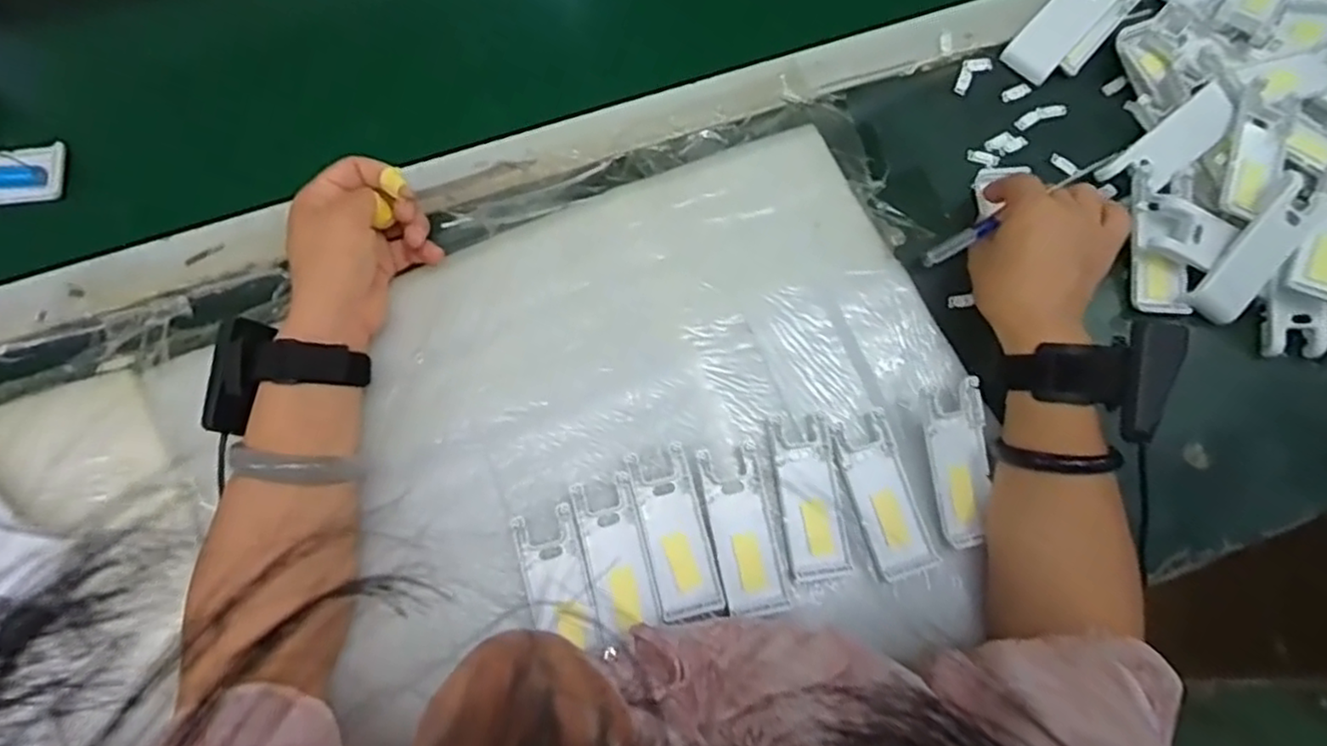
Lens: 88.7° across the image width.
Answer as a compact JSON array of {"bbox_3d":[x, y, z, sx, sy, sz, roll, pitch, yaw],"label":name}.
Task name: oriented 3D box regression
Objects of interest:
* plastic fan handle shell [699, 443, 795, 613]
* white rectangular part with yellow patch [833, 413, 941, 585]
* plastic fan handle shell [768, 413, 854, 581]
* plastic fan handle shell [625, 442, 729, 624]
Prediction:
[{"bbox_3d":[0.051,0.099,0.432,0.039,0.009,0.102,-11,76,-3],"label":"plastic fan handle shell"},{"bbox_3d":[0.145,0.079,0.446,0.040,0.007,0.102,-15,77,-4],"label":"white rectangular part with yellow patch"},{"bbox_3d":[0.095,0.078,0.440,0.039,0.011,0.101,-6,76,-2],"label":"plastic fan handle shell"},{"bbox_3d":[0.007,0.101,0.434,0.040,0.007,0.103,-13,77,-3],"label":"plastic fan handle shell"}]

